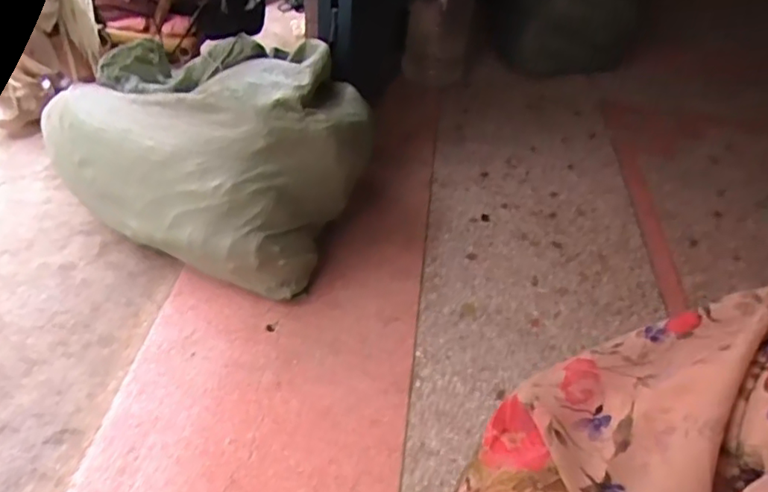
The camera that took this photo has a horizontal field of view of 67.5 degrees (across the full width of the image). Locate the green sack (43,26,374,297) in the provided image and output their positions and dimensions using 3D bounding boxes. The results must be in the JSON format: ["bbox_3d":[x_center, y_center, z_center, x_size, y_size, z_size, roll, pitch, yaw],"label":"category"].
[{"bbox_3d":[-0.365,-0.221,1.221,0.596,0.335,0.450,25,46,19],"label":"green sack"}]

